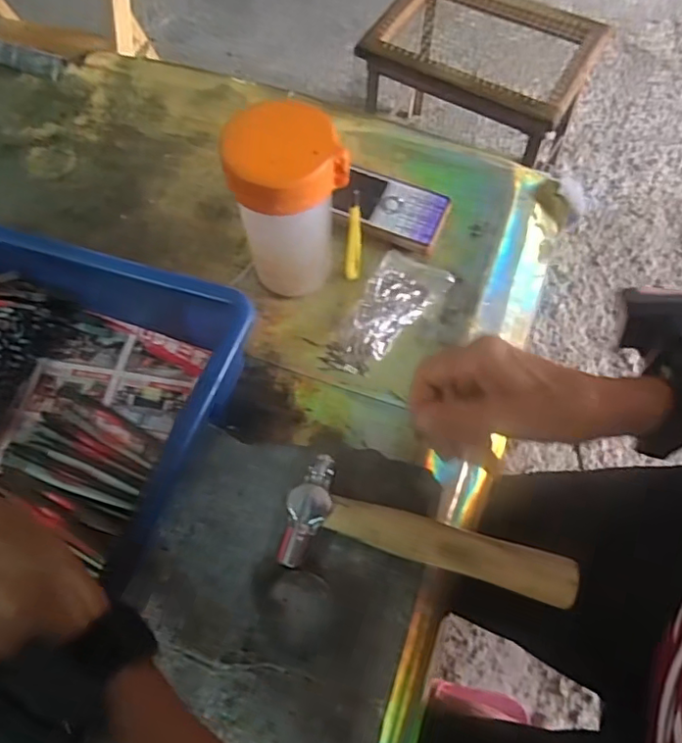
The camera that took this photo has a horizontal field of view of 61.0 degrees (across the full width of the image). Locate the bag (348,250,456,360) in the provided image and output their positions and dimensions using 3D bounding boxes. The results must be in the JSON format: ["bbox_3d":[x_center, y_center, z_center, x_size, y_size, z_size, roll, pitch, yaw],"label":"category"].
[{"bbox_3d":[0.041,-0.052,0.436,0.056,0.019,0.091,26,67,13],"label":"bag"}]

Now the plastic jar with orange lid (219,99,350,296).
[{"bbox_3d":[-0.032,-0.107,0.395,0.071,0.145,0.064,-2,64,0],"label":"plastic jar with orange lid"}]

